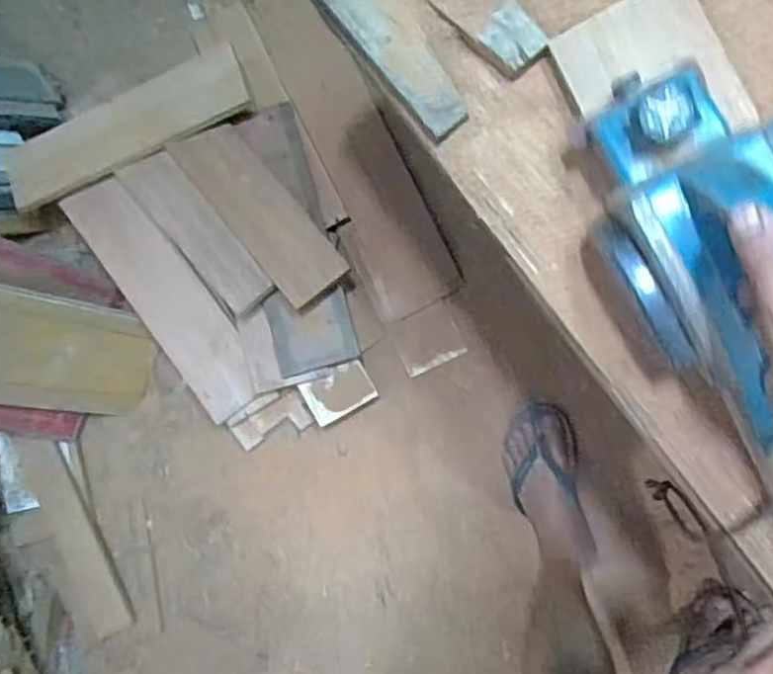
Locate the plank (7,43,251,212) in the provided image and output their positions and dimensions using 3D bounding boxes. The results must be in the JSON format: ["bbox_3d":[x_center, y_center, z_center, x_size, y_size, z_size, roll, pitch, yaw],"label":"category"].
[{"bbox_3d":[-0.426,-0.335,1.153,0.428,0.032,0.112,-19,86,13],"label":"plank"}]

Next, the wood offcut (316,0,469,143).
[{"bbox_3d":[-0.004,-0.247,0.576,0.050,0.018,0.198,-38,82,11],"label":"wood offcut"}]

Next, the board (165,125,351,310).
[{"bbox_3d":[-0.198,-0.199,1.121,0.106,0.028,0.335,-36,77,-14],"label":"board"}]

